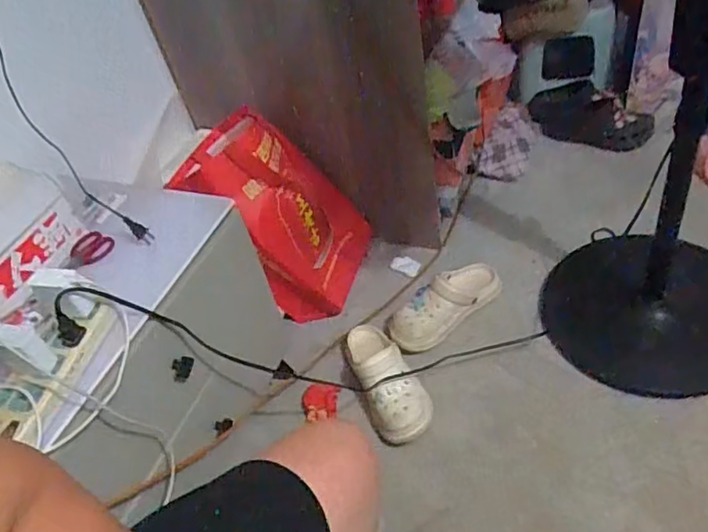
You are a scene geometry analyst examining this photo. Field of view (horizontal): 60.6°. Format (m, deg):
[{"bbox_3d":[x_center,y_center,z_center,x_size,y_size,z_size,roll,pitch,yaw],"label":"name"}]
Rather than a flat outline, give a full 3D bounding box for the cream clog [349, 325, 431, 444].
[{"bbox_3d":[0.054,0.206,1.127,0.108,0.096,0.251,-19,47,-15],"label":"cream clog"}]

